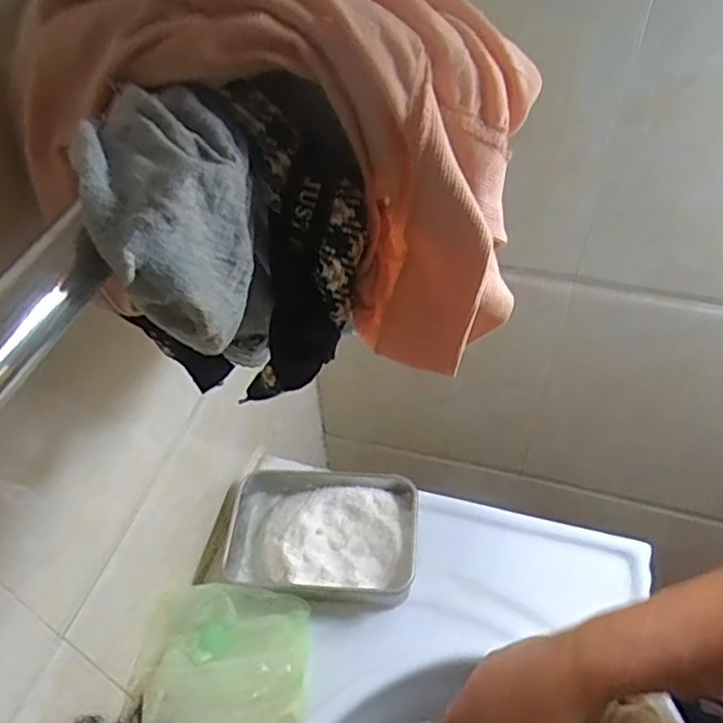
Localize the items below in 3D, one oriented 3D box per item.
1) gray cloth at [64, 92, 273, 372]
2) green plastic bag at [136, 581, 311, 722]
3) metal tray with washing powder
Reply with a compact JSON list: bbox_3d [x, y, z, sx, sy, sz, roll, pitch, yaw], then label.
[{"bbox_3d":[-0.048,-0.038,0.183,0.042,0.050,0.069,-11,50,-7],"label":"gray cloth"},{"bbox_3d":[-0.097,0.217,0.475,0.113,0.041,0.107,7,50,8],"label":"green plastic bag"},{"bbox_3d":[-0.031,0.139,0.531,0.147,0.031,0.098,3,49,4],"label":"metal tray with washing powder"}]

